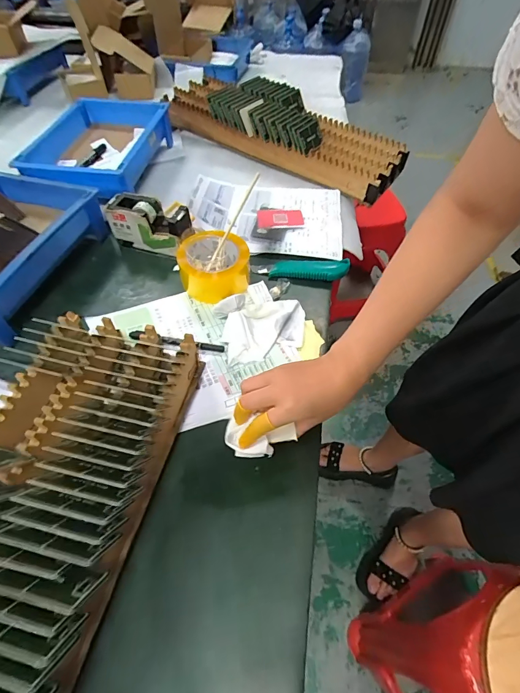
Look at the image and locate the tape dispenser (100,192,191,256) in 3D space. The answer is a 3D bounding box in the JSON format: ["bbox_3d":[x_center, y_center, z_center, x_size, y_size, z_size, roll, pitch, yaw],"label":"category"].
[{"bbox_3d":[-0.184,-0.208,0.615,0.134,0.074,0.059,12,54,9],"label":"tape dispenser"}]

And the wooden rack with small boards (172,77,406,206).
[{"bbox_3d":[0.044,-0.491,0.800,0.542,0.104,0.183,24,56,17],"label":"wooden rack with small boards"}]

